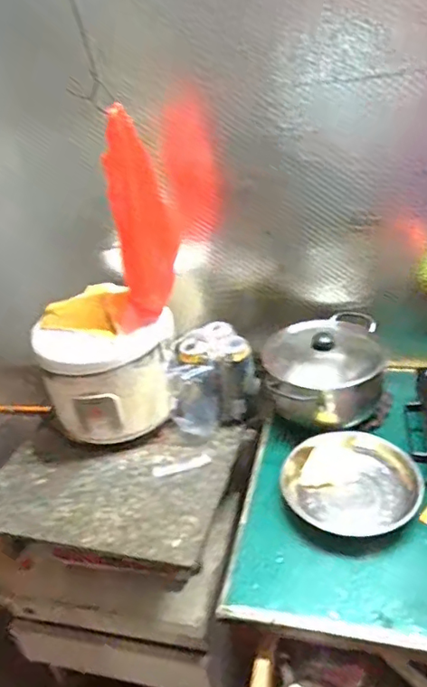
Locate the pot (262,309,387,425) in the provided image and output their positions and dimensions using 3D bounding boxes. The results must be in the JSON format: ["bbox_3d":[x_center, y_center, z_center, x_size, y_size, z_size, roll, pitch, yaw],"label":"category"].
[{"bbox_3d":[0.206,0.036,1.027,0.219,0.116,0.271,-2,34,9],"label":"pot"}]

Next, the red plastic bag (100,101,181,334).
[{"bbox_3d":[-0.123,-0.194,0.900,0.096,0.327,0.125,1,34,13],"label":"red plastic bag"}]

